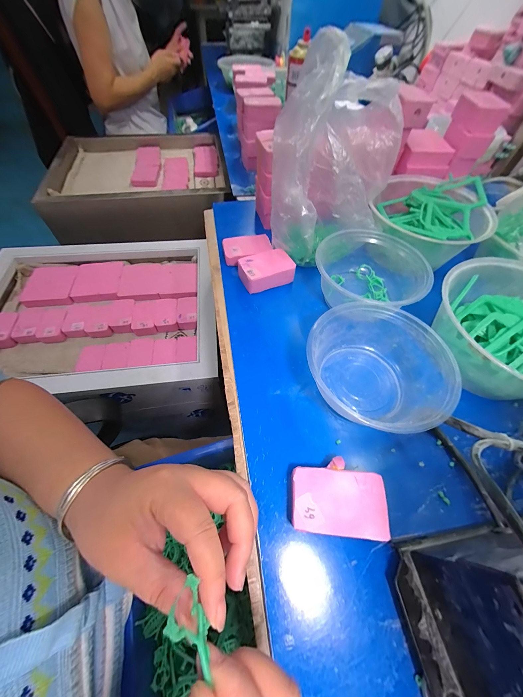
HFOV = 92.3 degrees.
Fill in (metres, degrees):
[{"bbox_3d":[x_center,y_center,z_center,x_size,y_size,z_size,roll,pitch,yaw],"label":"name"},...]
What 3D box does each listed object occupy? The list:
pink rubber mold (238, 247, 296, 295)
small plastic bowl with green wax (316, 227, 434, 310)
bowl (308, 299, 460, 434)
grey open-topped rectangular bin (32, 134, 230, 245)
[{"bbox_3d":[0.005,-0.109,0.356,0.074,0.030,0.046,-21,62,-14],"label":"pink rubber mold"},{"bbox_3d":[0.139,-0.096,0.335,0.132,0.066,0.130,1,59,-2],"label":"small plastic bowl with green wax"},{"bbox_3d":[0.119,0.020,0.261,0.117,0.059,0.133,-22,62,-15],"label":"bowl"},{"bbox_3d":[-0.373,-0.523,0.800,0.489,0.137,0.394,-7,59,-7],"label":"grey open-topped rectangular bin"}]

